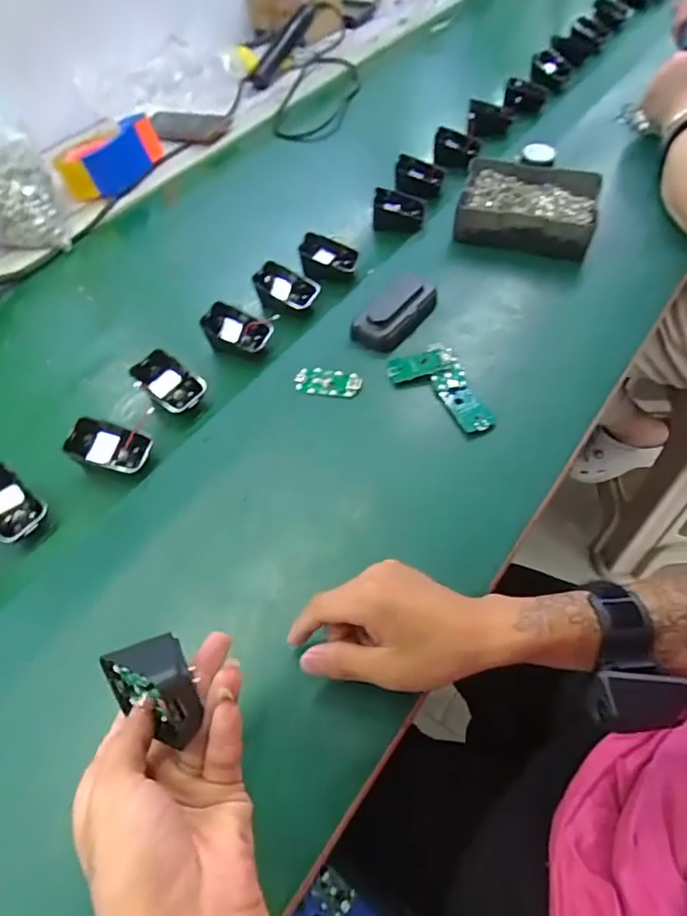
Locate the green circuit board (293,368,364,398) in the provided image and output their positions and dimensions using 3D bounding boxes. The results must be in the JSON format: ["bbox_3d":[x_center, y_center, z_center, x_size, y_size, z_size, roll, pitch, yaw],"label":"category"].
[{"bbox_3d":[-0.015,-0.076,0.533,0.065,0.004,0.033,11,58,12],"label":"green circuit board"}]

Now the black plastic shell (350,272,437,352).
[{"bbox_3d":[0.058,-0.160,0.569,0.053,0.017,0.111,32,65,23],"label":"black plastic shell"}]

